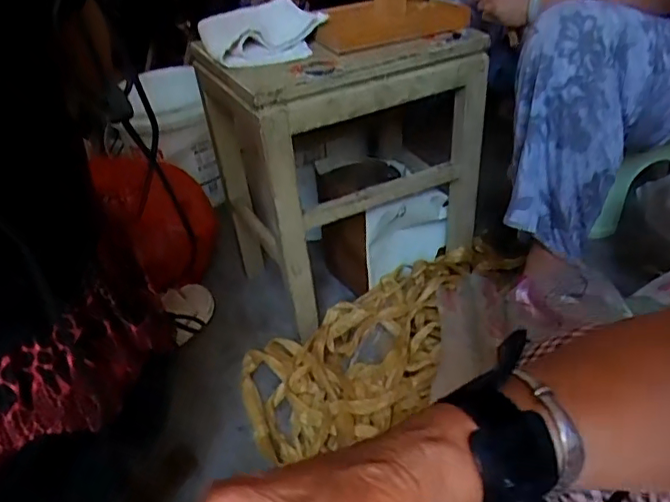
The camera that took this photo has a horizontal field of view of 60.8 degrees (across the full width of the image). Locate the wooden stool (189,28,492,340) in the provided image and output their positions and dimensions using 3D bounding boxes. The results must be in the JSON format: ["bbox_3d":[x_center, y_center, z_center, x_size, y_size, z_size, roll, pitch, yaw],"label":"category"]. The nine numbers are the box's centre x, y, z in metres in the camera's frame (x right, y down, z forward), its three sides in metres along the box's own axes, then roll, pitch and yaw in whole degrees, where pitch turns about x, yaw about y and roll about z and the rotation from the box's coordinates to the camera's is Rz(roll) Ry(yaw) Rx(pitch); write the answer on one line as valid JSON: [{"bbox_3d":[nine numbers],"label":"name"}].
[{"bbox_3d":[0.028,-0.138,0.943,0.386,0.428,0.234,-20,40,-16],"label":"wooden stool"}]

